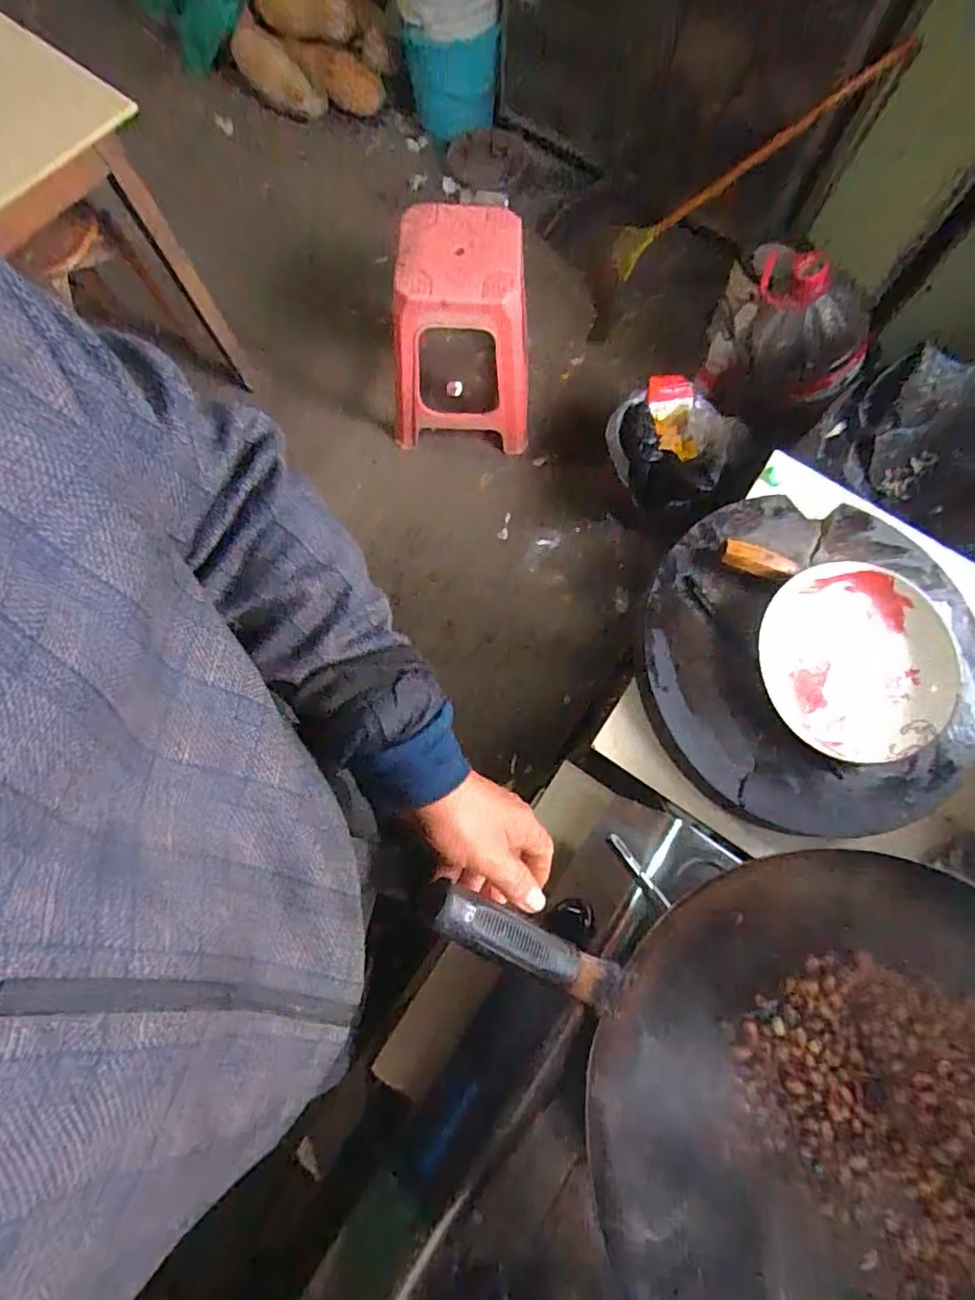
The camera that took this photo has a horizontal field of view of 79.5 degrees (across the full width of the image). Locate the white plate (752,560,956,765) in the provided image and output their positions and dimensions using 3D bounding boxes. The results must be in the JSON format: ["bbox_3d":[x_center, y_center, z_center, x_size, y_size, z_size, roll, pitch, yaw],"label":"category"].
[{"bbox_3d":[0.374,0.012,0.595,0.190,0.037,0.188,0,75,-2],"label":"white plate"}]

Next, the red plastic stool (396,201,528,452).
[{"bbox_3d":[-0.052,-0.755,1.426,0.347,0.439,0.341,7,75,0],"label":"red plastic stool"}]

